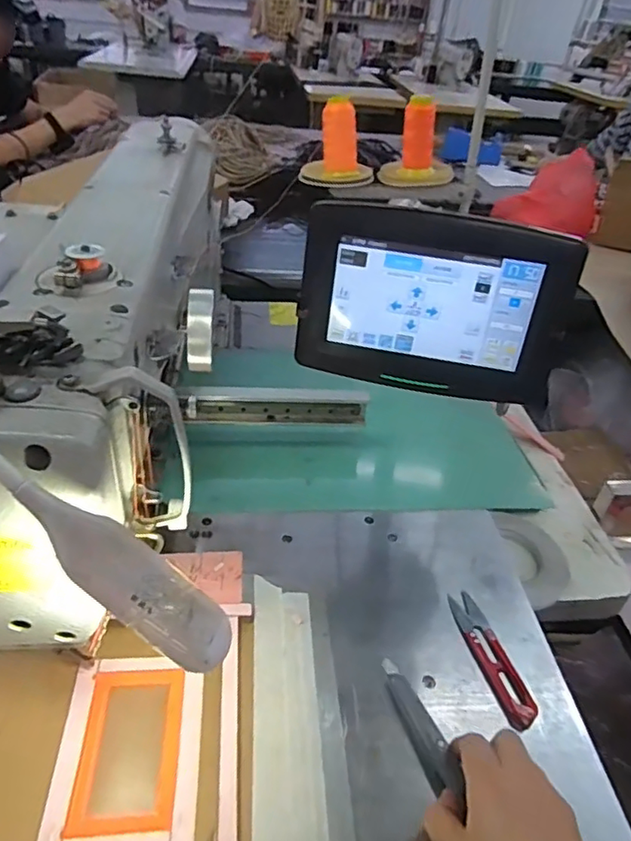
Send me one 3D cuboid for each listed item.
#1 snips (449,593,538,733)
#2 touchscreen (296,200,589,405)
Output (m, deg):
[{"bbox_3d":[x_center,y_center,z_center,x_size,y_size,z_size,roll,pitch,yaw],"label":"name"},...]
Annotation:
[{"bbox_3d":[0.142,0.191,0.471,0.027,0.008,0.116,-4,39,-13],"label":"snips"},{"bbox_3d":[0.091,-0.090,0.451,0.202,0.131,0.031,10,38,4],"label":"touchscreen"}]

